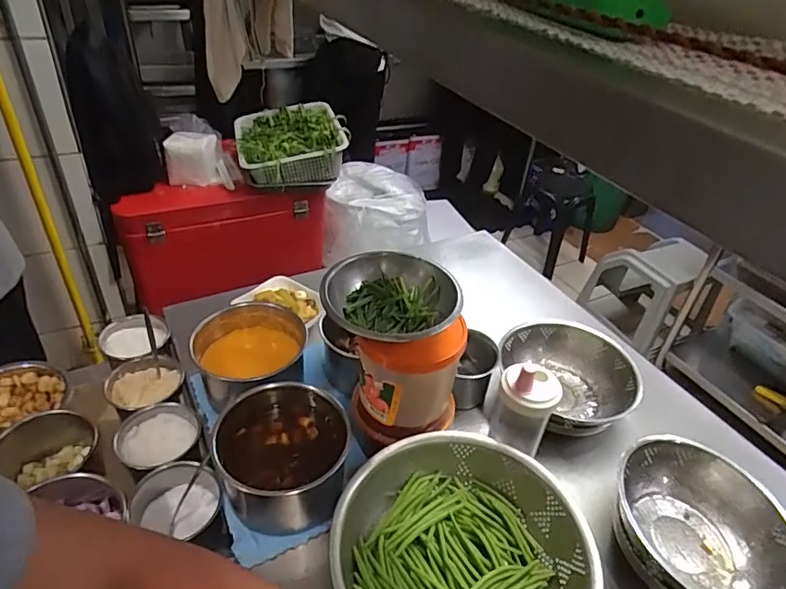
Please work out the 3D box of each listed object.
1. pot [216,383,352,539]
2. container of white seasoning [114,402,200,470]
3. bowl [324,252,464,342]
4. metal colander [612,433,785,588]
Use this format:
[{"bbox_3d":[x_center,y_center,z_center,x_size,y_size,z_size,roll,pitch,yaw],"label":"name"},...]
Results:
[{"bbox_3d":[-0.146,0.221,0.714,0.167,0.110,0.172,4,38,-3],"label":"pot"},{"bbox_3d":[-0.357,0.228,0.810,0.107,0.051,0.119,28,43,26],"label":"container of white seasoning"},{"bbox_3d":[-0.003,0.012,0.662,0.159,0.047,0.160,6,38,0],"label":"bowl"},{"bbox_3d":[0.397,0.312,0.684,0.194,0.100,0.214,2,38,-5],"label":"metal colander"}]

